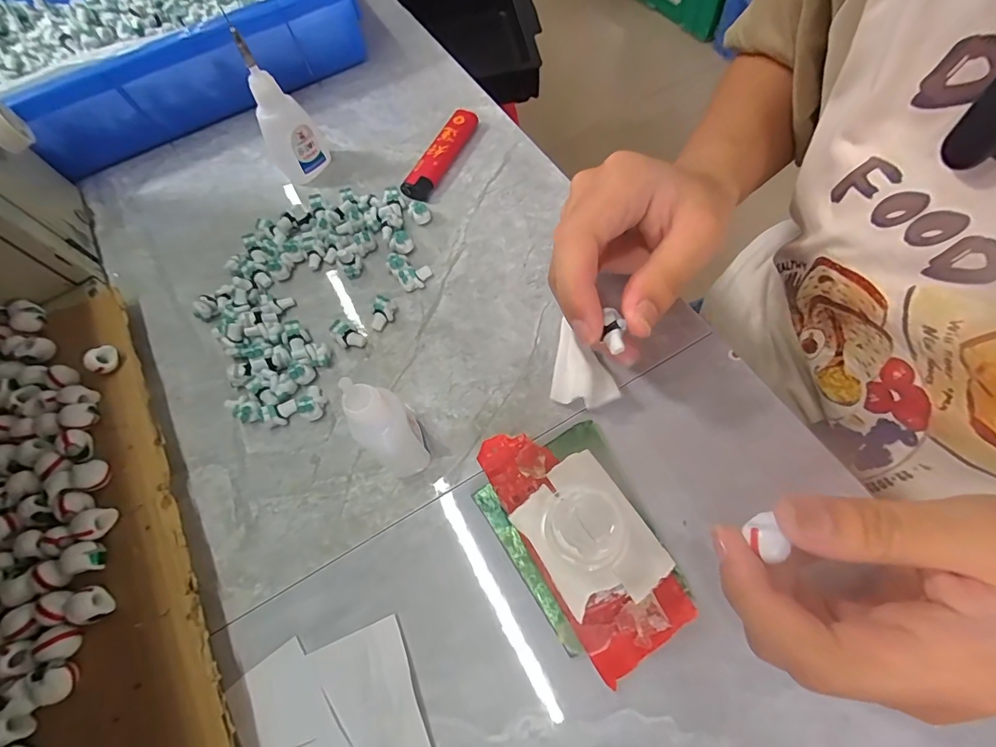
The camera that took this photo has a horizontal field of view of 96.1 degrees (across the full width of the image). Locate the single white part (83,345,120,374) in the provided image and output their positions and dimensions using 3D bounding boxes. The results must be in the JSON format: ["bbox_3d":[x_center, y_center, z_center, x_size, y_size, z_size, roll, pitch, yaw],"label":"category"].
[{"bbox_3d":[-0.215,-0.008,0.244,0.010,0.012,0.016,24,67,14],"label":"single white part"}]

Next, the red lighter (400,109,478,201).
[{"bbox_3d":[-0.038,-0.150,0.304,0.018,0.013,0.077,23,67,14],"label":"red lighter"}]

